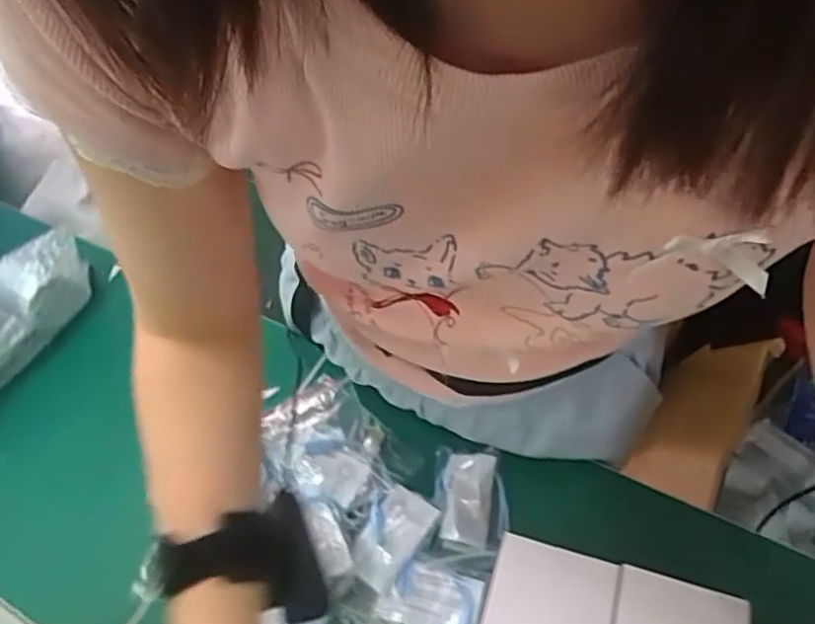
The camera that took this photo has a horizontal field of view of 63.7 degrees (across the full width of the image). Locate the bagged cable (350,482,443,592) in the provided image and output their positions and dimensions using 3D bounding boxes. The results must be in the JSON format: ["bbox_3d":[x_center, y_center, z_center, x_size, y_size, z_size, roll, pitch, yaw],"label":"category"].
[{"bbox_3d":[-0.013,0.161,0.473,0.041,0.018,0.071,29,60,24],"label":"bagged cable"}]

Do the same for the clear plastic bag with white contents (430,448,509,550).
[{"bbox_3d":[0.047,0.137,0.488,0.053,0.021,0.075,-1,53,5],"label":"clear plastic bag with white contents"}]

